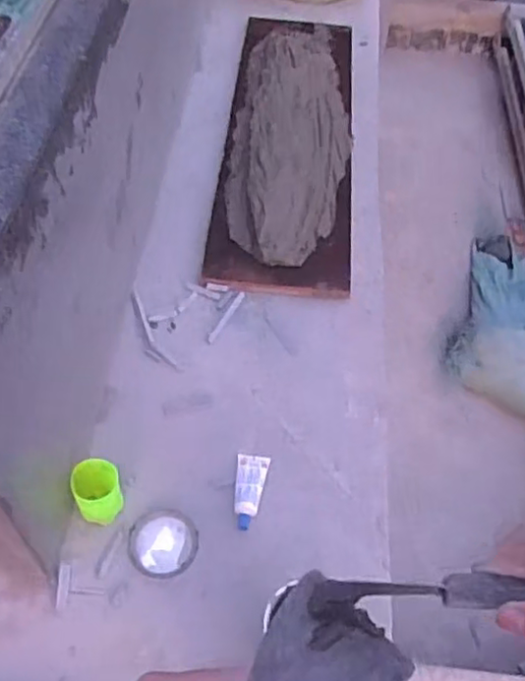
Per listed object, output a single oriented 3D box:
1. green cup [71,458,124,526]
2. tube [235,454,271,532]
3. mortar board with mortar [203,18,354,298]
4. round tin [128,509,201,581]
[{"bbox_3d":[-0.203,0.187,0.801,0.055,0.065,0.056,2,54,-3],"label":"green cup"},{"bbox_3d":[-0.016,0.203,0.879,0.043,0.026,0.113,6,54,0],"label":"tube"},{"bbox_3d":[0.060,-0.450,1.341,0.258,0.071,0.905,6,54,0],"label":"mortar board with mortar"},{"bbox_3d":[-0.129,0.263,0.844,0.086,0.010,0.085,2,54,-3],"label":"round tin"}]

